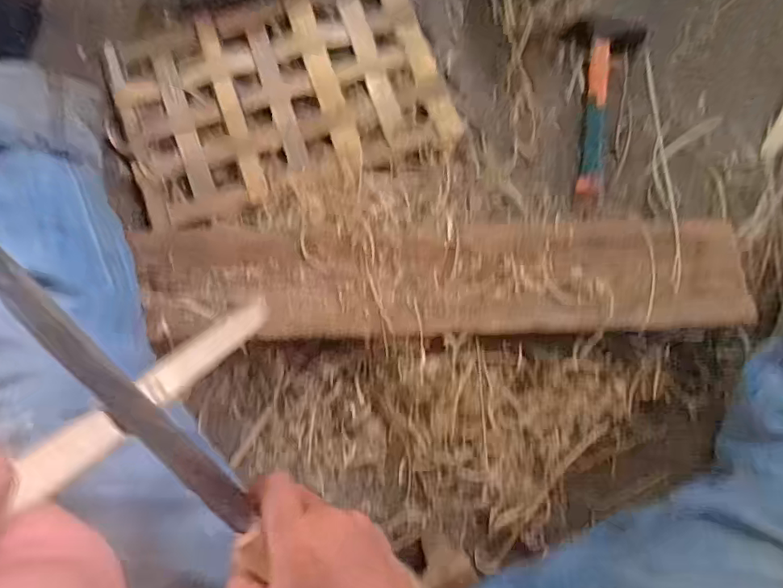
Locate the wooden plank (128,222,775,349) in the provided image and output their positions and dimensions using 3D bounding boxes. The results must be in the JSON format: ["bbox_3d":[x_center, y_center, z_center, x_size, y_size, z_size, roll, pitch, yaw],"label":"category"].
[{"bbox_3d":[0.056,-0.015,0.532,0.617,0.037,0.119,-2,80,-2],"label":"wooden plank"}]

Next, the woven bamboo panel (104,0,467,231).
[{"bbox_3d":[-0.120,-0.219,0.580,0.338,0.022,0.225,-19,83,-6],"label":"woven bamboo panel"}]

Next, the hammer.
[{"bbox_3d":[0.232,-0.217,0.598,0.083,0.021,0.205,11,81,-2],"label":"hammer"}]

